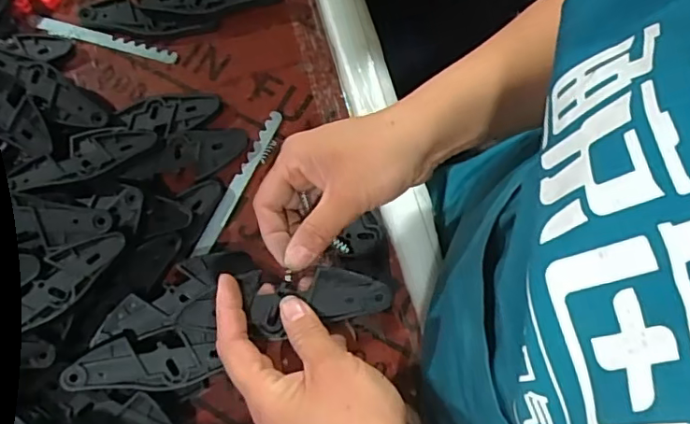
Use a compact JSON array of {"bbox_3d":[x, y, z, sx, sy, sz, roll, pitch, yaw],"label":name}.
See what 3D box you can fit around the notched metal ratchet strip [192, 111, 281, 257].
[{"bbox_3d":[-0.088,-0.025,0.462,0.012,0.004,0.138,26,76,1],"label":"notched metal ratchet strip"}]

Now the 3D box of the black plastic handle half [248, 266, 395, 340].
[{"bbox_3d":[-0.015,0.054,0.339,0.084,0.007,0.034,-10,74,-5],"label":"black plastic handle half"}]

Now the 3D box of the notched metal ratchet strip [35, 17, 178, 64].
[{"bbox_3d":[-0.225,-0.160,0.510,0.143,0.004,0.012,16,93,6],"label":"notched metal ratchet strip"}]

